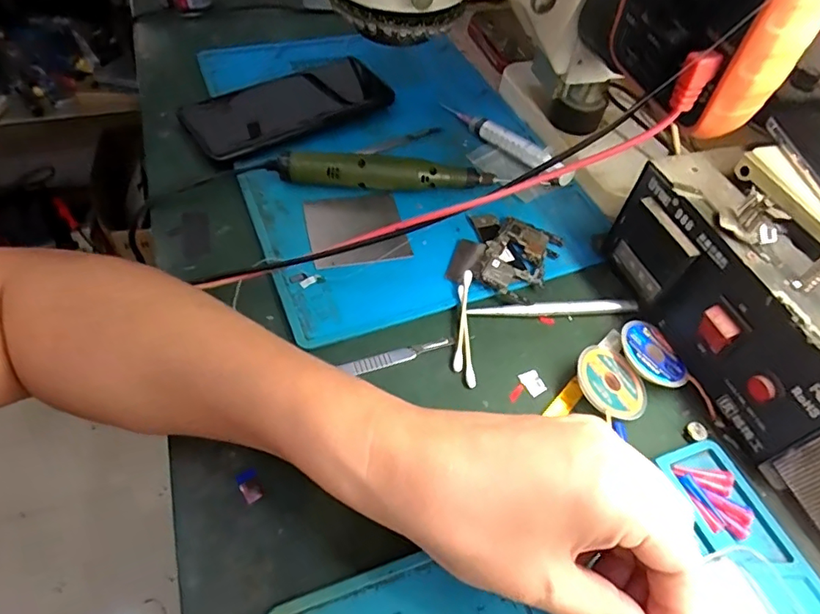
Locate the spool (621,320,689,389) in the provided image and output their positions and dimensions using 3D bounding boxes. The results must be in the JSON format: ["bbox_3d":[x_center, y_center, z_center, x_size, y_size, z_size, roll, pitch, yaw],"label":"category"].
[{"bbox_3d":[0.146,0.028,0.314,0.036,0.007,0.044,-32,71,-38],"label":"spool"}]

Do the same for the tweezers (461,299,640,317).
[{"bbox_3d":[0.093,0.002,0.336,0.110,0.005,0.010,-3,52,-7],"label":"tweezers"}]

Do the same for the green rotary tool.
[{"bbox_3d":[-0.020,-0.099,0.388,0.160,0.024,0.023,4,52,-2],"label":"green rotary tool"}]

